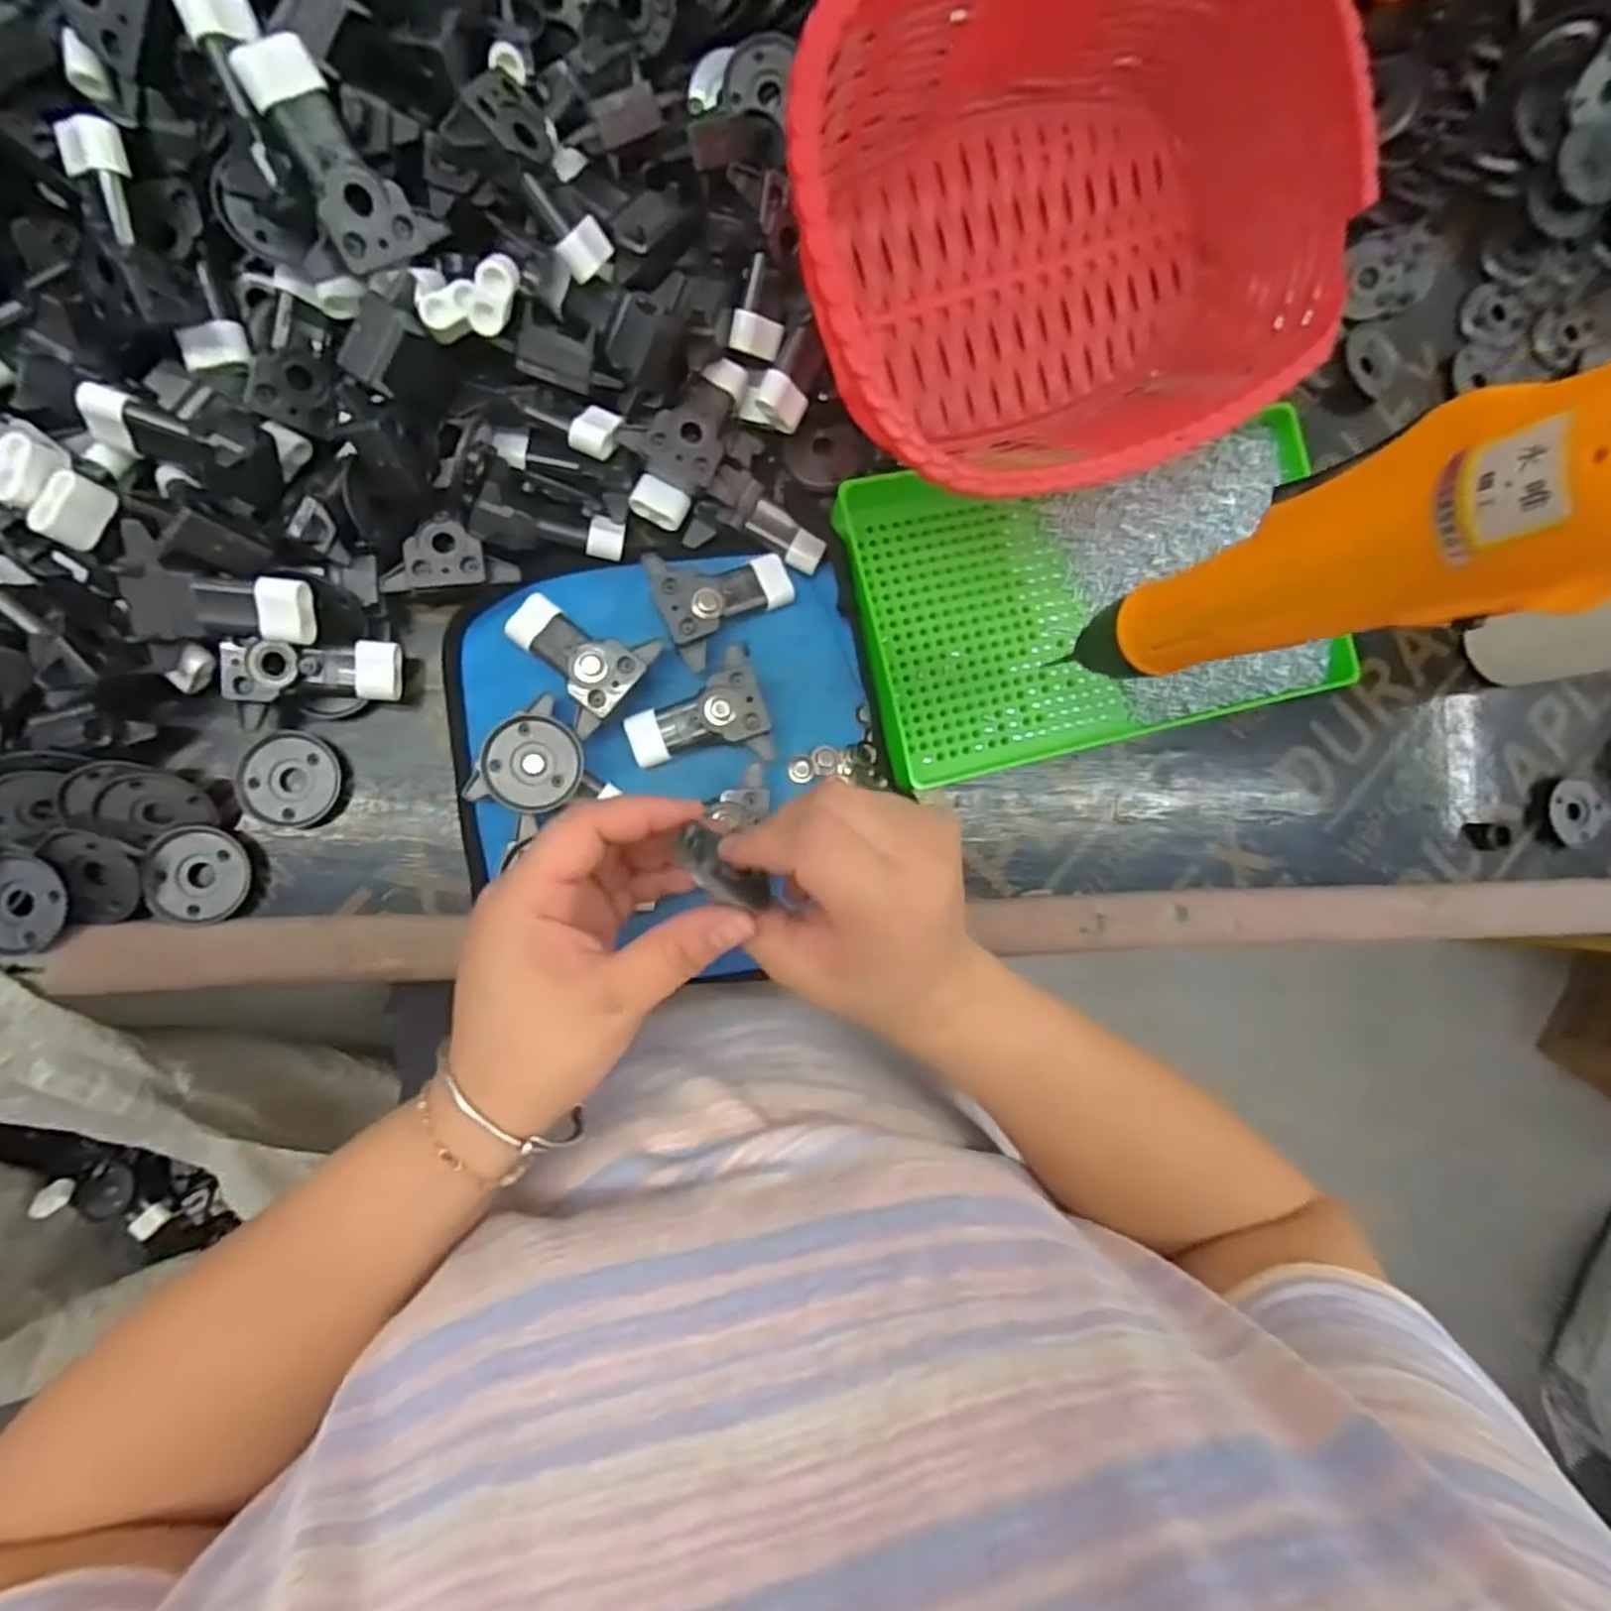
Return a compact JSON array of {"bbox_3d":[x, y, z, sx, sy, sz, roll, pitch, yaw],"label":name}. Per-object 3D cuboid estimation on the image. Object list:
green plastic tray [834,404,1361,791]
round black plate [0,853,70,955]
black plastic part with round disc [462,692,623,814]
[{"bbox_3d":[0.143,-0.106,0.373,0.235,0.030,0.148,-14,92,-8],"label":"green plastic tray"},{"bbox_3d":[-0.329,0.040,0.308,0.039,0.012,0.039,0,90,-8],"label":"round black plate"},{"bbox_3d":[-0.125,-0.014,0.339,0.053,0.028,0.050,-33,94,-7],"label":"black plastic part with round disc"}]

